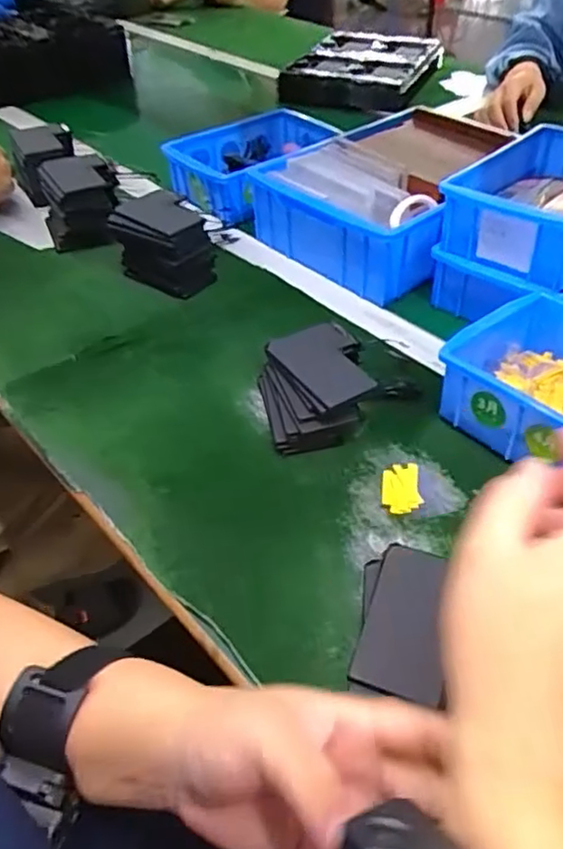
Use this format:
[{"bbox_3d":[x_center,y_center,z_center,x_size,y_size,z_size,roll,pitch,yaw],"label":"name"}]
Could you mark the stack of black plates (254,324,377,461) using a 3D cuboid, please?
[{"bbox_3d":[0.026,-0.029,0.497,0.077,0.050,0.101,-6,43,-6],"label":"stack of black plates"}]

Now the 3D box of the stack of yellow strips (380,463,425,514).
[{"bbox_3d":[0.085,0.046,0.450,0.026,0.005,0.044,4,43,5],"label":"stack of yellow strips"}]

